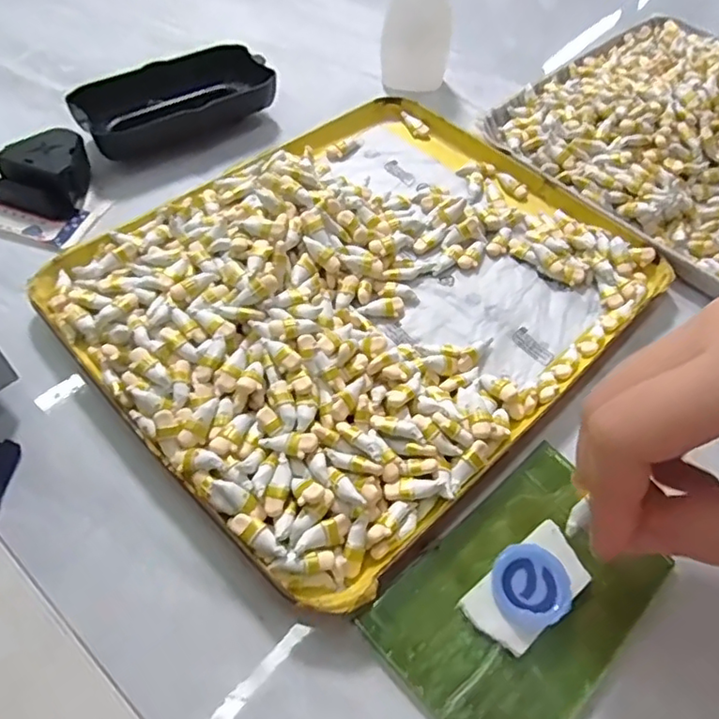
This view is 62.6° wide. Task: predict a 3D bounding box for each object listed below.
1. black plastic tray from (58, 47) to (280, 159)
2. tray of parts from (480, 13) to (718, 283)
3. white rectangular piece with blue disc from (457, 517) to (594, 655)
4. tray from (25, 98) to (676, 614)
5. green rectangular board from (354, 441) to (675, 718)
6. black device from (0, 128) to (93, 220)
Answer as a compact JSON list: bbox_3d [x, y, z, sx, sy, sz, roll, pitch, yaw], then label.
[{"bbox_3d":[-0.107,-0.150,0.344,0.109,0.026,0.045,-23,60,-19],"label":"black plastic tray"},{"bbox_3d":[0.224,-0.128,0.352,0.216,0.029,0.238,-36,66,-25],"label":"tray of parts"},{"bbox_3d":[0.060,0.078,0.206,0.045,0.008,0.026,-37,66,-26],"label":"white rectangular piece with blue disc"},{"bbox_3d":[0.006,-0.040,0.276,0.244,0.026,0.195,-38,66,-26],"label":"tray"},{"bbox_3d":[0.059,0.083,0.209,0.102,0.005,0.068,-35,65,-25],"label":"green rectangular board"},{"bbox_3d":[-0.161,-0.096,0.303,0.037,0.024,0.047,8,55,1],"label":"black device"}]

